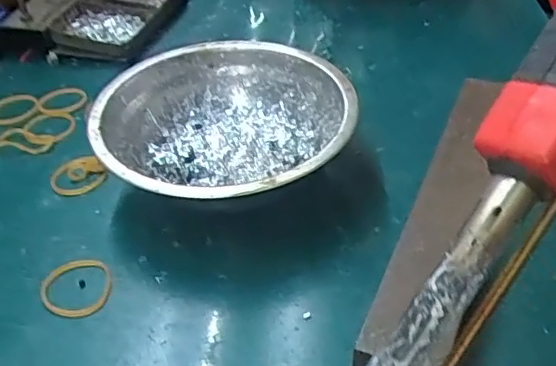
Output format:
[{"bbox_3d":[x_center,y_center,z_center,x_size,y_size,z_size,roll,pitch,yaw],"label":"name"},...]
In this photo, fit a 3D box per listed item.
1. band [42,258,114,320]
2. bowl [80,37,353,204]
[{"bbox_3d":[-0.087,0.045,0.252,0.029,0.004,0.032,-18,42,-17],"label":"band"},{"bbox_3d":[-0.026,-0.022,0.294,0.120,0.044,0.120,-2,40,2],"label":"bowl"}]

